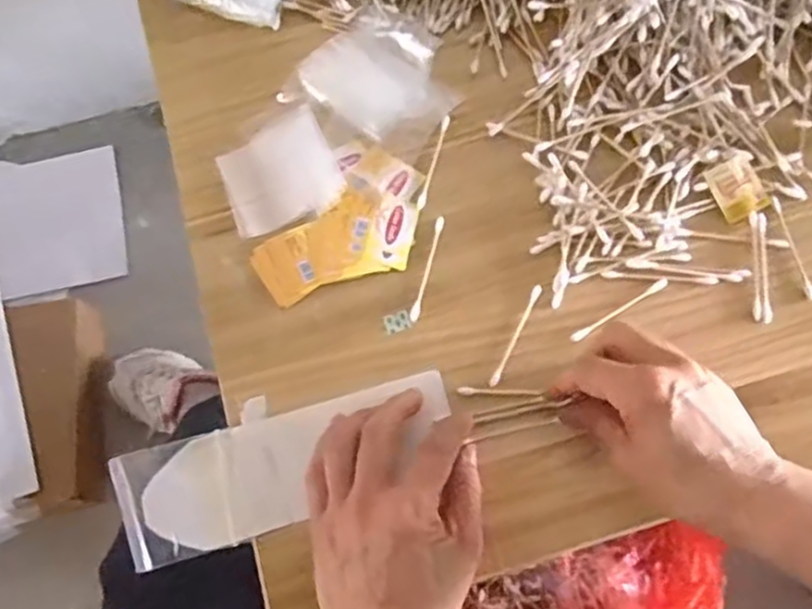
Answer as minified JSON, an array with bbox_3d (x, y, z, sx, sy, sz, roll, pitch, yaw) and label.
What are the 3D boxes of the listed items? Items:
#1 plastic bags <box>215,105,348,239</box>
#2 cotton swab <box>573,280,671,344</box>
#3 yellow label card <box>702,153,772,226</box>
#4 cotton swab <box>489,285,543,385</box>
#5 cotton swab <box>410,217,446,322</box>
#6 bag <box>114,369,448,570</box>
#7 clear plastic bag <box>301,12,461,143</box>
[{"bbox_3d":[-0.089,-0.094,0.489,0.078,0.010,0.077,-22,75,-6],"label":"plastic bags"},{"bbox_3d":[0.142,0.003,0.460,0.078,0.007,0.006,-30,72,-9],"label":"cotton swab"},{"bbox_3d":[0.230,-0.080,0.483,0.034,0.008,0.041,-29,95,0],"label":"yellow label card"},{"bbox_3d":[0.072,0.020,0.454,0.006,0.009,0.076,25,72,10],"label":"cotton swab"},{"bbox_3d":[0.015,-0.025,0.467,0.007,0.004,0.074,14,71,6],"label":"cotton swab"},{"bbox_3d":[-0.072,0.099,0.427,0.209,0.018,0.068,-15,72,-5],"label":"bag"},{"bbox_3d":[-0.012,-0.165,0.510,0.100,0.025,0.091,42,76,15],"label":"clear plastic bag"}]

